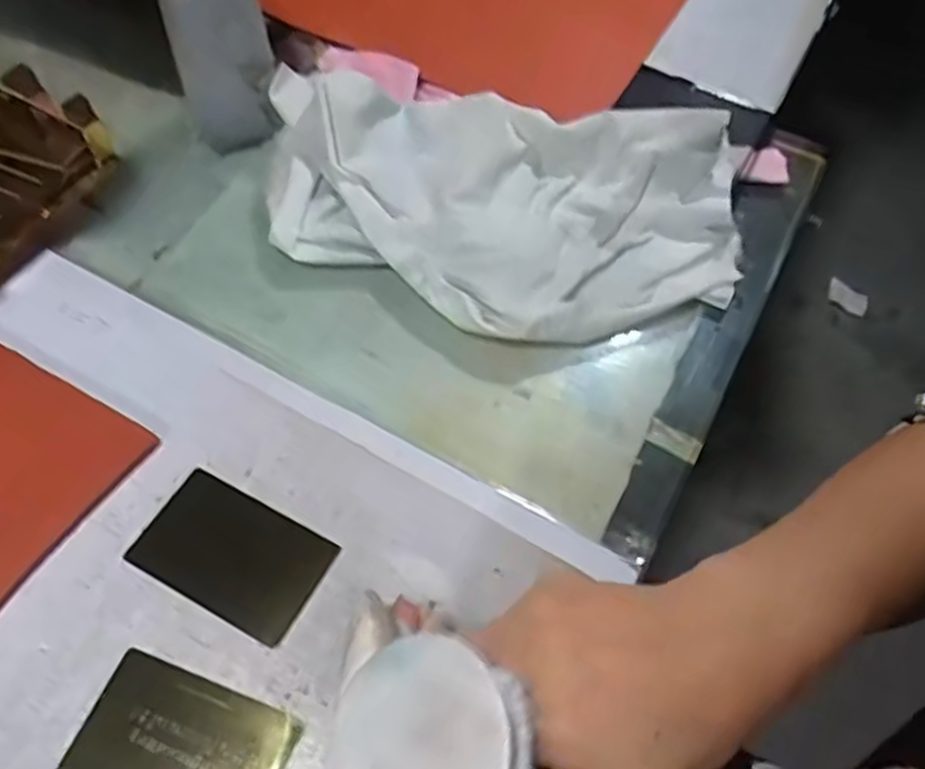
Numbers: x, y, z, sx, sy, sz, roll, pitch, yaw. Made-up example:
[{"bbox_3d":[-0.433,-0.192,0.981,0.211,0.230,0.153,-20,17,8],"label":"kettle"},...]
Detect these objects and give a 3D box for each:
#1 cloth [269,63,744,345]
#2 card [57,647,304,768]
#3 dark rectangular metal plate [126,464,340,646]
[{"bbox_3d":[0.017,-0.107,0.447,0.291,0.050,0.161,13,58,4],"label":"cloth"},{"bbox_3d":[-0.112,0.145,0.308,0.082,0.004,0.052,19,59,8],"label":"card"},{"bbox_3d":[-0.105,0.077,0.353,0.082,0.004,0.052,27,60,12],"label":"dark rectangular metal plate"}]

